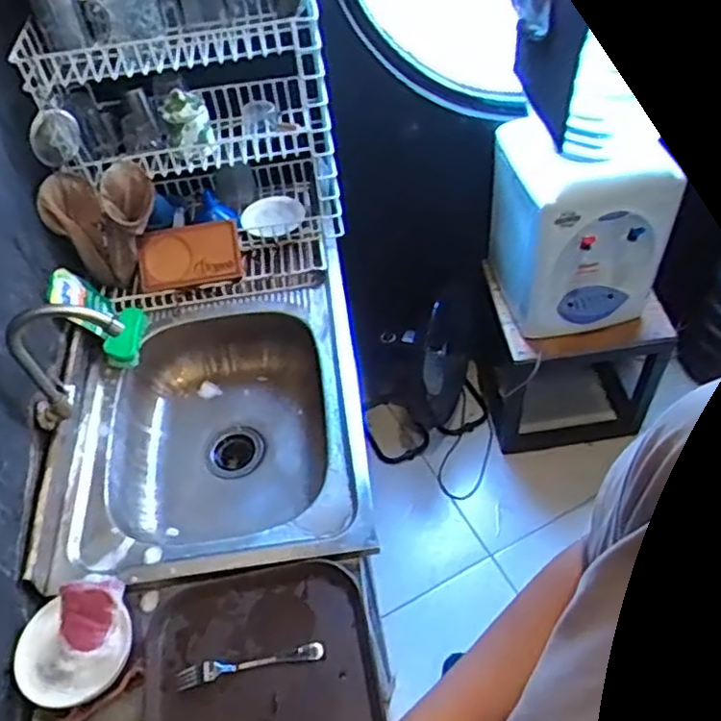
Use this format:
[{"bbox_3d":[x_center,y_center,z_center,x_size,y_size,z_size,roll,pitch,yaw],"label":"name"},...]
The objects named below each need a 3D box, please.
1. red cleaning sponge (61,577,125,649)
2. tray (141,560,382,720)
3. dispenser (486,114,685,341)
[{"bbox_3d":[-0.358,0.338,0.891,0.079,0.011,0.085,-6,75,-4],"label":"red cleaning sponge"},{"bbox_3d":[-0.127,0.455,0.846,0.299,0.034,0.373,-11,51,-3],"label":"tray"},{"bbox_3d":[0.503,-0.316,1.567,0.319,0.450,0.316,-10,51,-2],"label":"dispenser"}]

